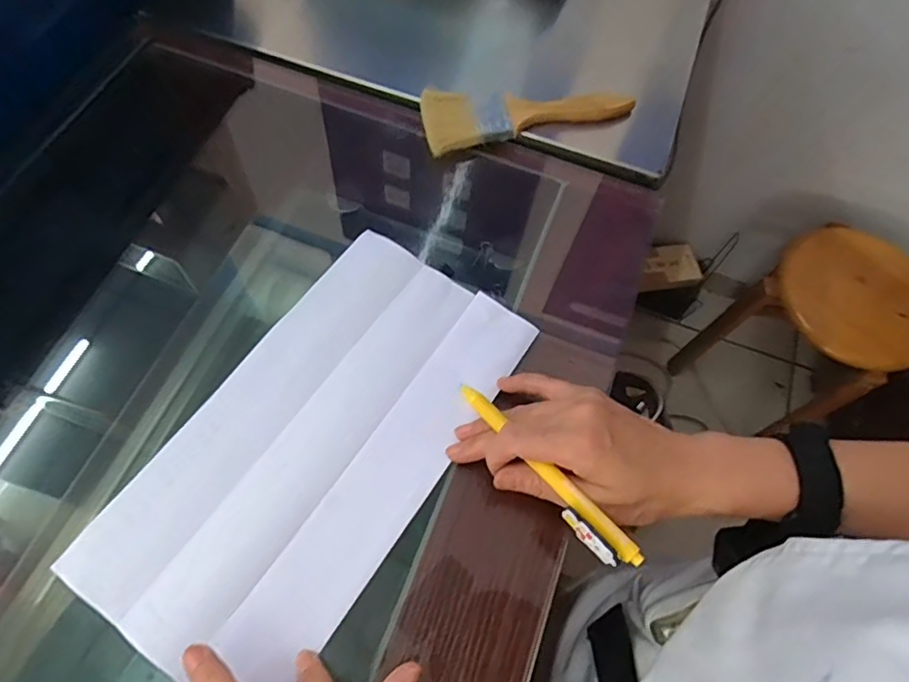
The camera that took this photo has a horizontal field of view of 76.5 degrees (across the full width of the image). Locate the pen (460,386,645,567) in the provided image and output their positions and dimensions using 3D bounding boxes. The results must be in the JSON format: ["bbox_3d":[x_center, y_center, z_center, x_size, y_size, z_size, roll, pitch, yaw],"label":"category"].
[{"bbox_3d":[0.048,0.074,0.327,0.020,0.010,0.136,-35,61,-18],"label":"pen"}]

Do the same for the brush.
[{"bbox_3d":[0.062,-0.198,0.492,0.175,0.021,0.051,-12,66,-9],"label":"brush"}]

